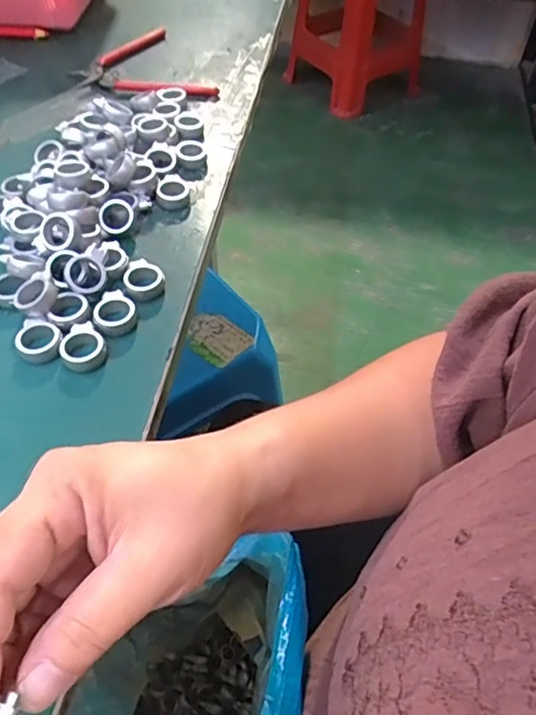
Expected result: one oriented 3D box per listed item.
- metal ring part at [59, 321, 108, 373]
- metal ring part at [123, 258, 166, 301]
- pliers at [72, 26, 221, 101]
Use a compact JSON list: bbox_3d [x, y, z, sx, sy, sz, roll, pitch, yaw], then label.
[{"bbox_3d":[-0.111,-0.007,0.337,0.026,0.008,0.032,-15,54,-14],"label":"metal ring part"},{"bbox_3d":[-0.082,-0.052,0.373,0.026,0.009,0.029,-23,56,-19],"label":"metal ring part"},{"bbox_3d":[-0.129,-0.280,0.550,0.115,0.010,0.134,-23,56,-19],"label":"pliers"}]

